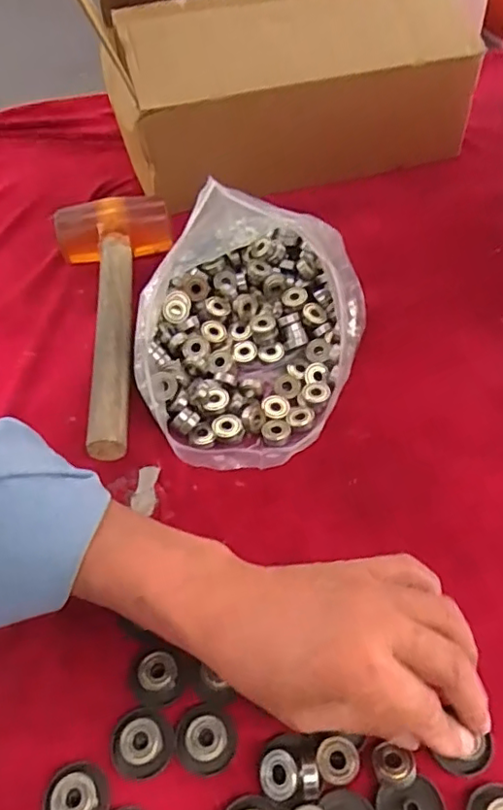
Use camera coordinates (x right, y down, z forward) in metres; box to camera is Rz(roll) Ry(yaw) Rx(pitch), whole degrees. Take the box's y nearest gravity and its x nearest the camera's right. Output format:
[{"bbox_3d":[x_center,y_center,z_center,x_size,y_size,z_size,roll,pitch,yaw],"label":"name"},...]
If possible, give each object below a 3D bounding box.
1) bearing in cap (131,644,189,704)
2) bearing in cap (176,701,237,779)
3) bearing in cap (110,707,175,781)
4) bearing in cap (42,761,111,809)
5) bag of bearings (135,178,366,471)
[{"bbox_3d":[-0.052,0.153,0.326,0.030,0.011,0.029,-11,51,-7],"label":"bearing in cap"},{"bbox_3d":[-0.025,0.176,0.308,0.031,0.012,0.033,-13,51,-9],"label":"bearing in cap"},{"bbox_3d":[-0.058,0.176,0.304,0.033,0.017,0.031,-1,50,1],"label":"bearing in cap"},{"bbox_3d":[-0.089,0.198,0.290,0.033,0.013,0.031,-14,51,-9],"label":"bearing in cap"},{"bbox_3d":[-0.002,-0.088,0.440,0.169,0.145,0.227,12,52,12],"label":"bag of bearings"}]

